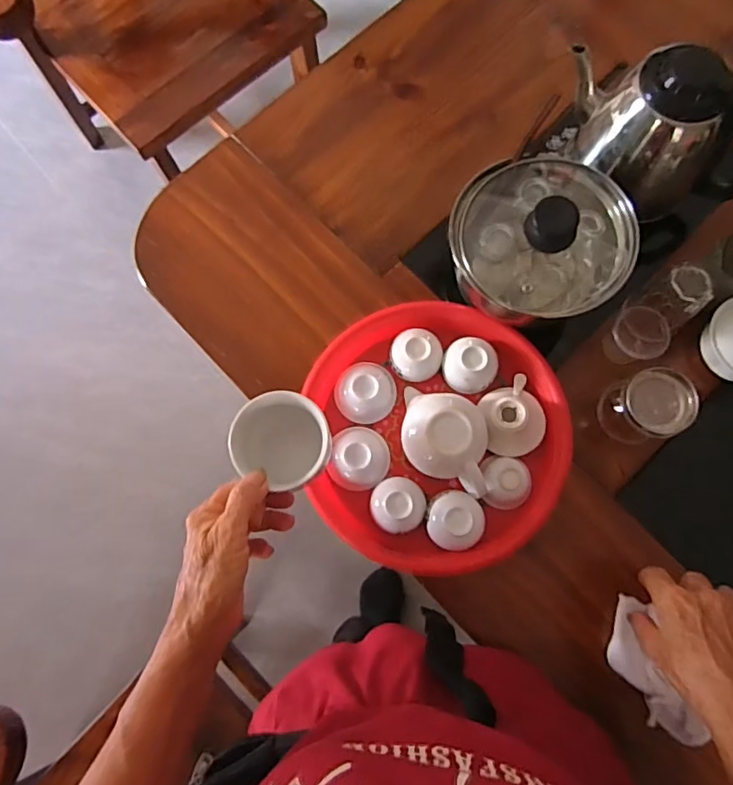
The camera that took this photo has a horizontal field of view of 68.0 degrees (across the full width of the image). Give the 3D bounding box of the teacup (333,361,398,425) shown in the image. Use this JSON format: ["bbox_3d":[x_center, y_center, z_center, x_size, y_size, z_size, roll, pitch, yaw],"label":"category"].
[{"bbox_3d":[-0.001,-0.001,0.539,0.059,0.027,0.058,2,77,1],"label":"teacup"}]

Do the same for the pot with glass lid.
[{"bbox_3d":[0.162,-0.147,0.507,0.158,0.101,0.142,30,79,7],"label":"pot with glass lid"}]

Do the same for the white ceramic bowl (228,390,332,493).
[{"bbox_3d":[-0.066,0.039,0.440,0.071,0.056,0.070,0,77,1],"label":"white ceramic bowl"}]

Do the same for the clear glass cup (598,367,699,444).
[{"bbox_3d":[0.261,0.013,0.508,0.059,0.068,0.061,0,77,1],"label":"clear glass cup"}]

